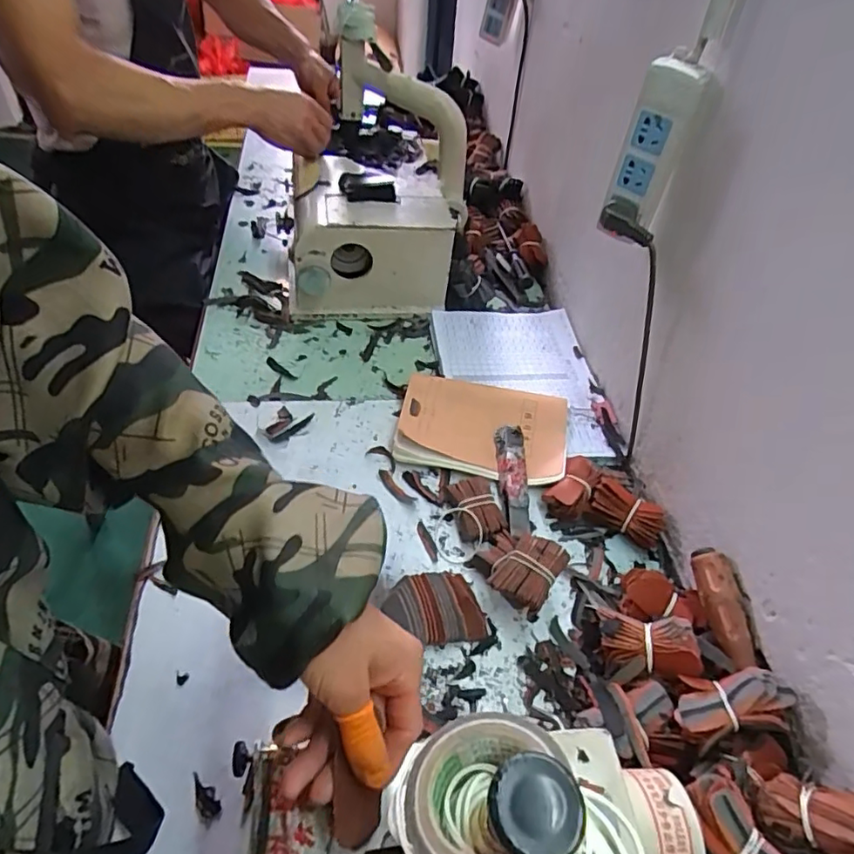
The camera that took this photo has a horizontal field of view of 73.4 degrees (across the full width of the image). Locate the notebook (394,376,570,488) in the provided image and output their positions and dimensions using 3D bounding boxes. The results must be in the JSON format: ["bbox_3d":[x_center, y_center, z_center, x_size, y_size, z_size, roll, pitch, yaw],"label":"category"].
[{"bbox_3d":[0.069,-0.001,0.705,0.200,0.025,0.138,10,48,4],"label":"notebook"}]

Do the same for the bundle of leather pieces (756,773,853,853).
[{"bbox_3d":[0.274,0.272,0.395,0.070,0.040,0.046,-18,40,43],"label":"bundle of leather pieces"}]

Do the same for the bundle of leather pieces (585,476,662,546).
[{"bbox_3d":[0.217,0.092,0.620,0.077,0.029,0.045,23,50,15],"label":"bundle of leather pieces"}]

